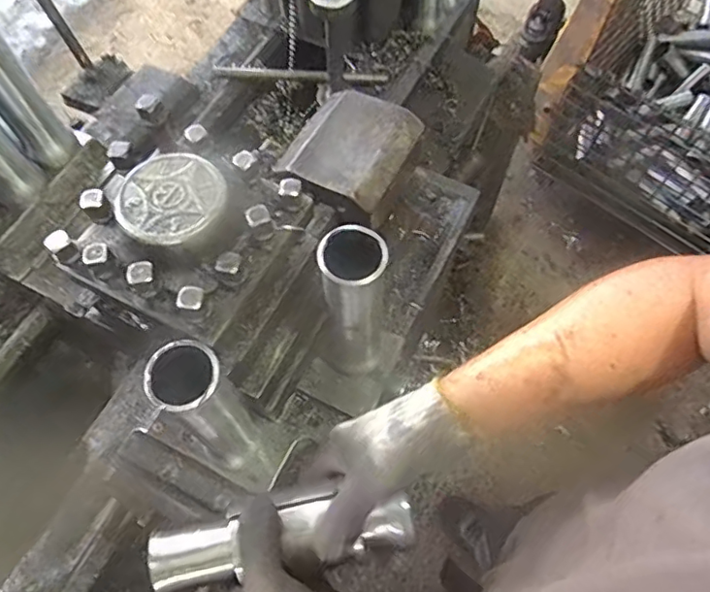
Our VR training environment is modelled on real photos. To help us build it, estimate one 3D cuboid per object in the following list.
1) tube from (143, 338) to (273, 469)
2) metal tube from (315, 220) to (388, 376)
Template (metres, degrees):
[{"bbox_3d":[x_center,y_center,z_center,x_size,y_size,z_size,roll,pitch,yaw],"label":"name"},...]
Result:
[{"bbox_3d":[-0.119,0.091,0.484,0.060,0.192,0.056,0,63,0],"label":"tube"},{"bbox_3d":[-0.001,0.013,0.504,0.051,0.191,0.053,2,63,1],"label":"metal tube"}]

